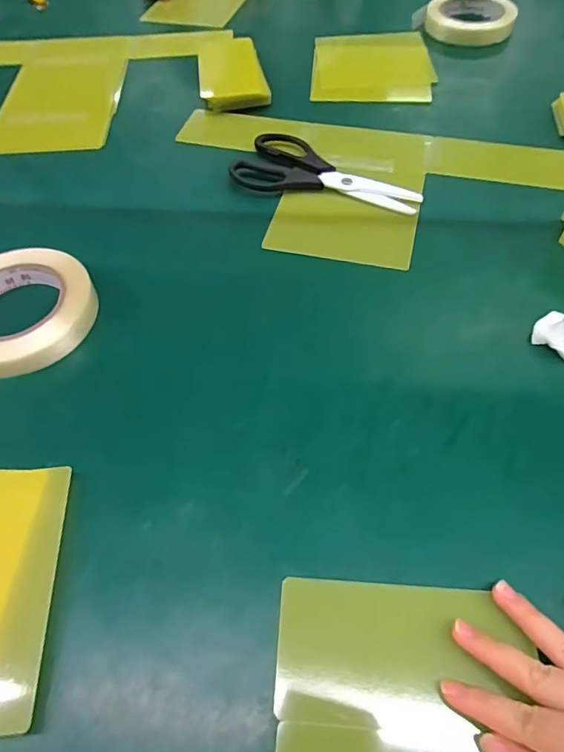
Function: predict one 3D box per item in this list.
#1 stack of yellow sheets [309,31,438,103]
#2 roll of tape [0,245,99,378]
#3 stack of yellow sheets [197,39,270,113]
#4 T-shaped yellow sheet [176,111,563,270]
[{"bbox_3d":[0.112,-0.391,0.623,0.144,0.007,0.155,1,59,6],"label":"stack of yellow sheets"},{"bbox_3d":[-0.212,-0.054,0.398,0.113,0.027,0.114,-1,56,2],"label":"roll of tape"},{"bbox_3d":[-0.061,-0.370,0.602,0.077,0.019,0.129,-8,56,-2],"label":"stack of yellow sheets"},{"bbox_3d":[0.077,-0.189,0.492,0.396,0.009,0.204,11,60,8],"label":"T-shaped yellow sheet"}]

